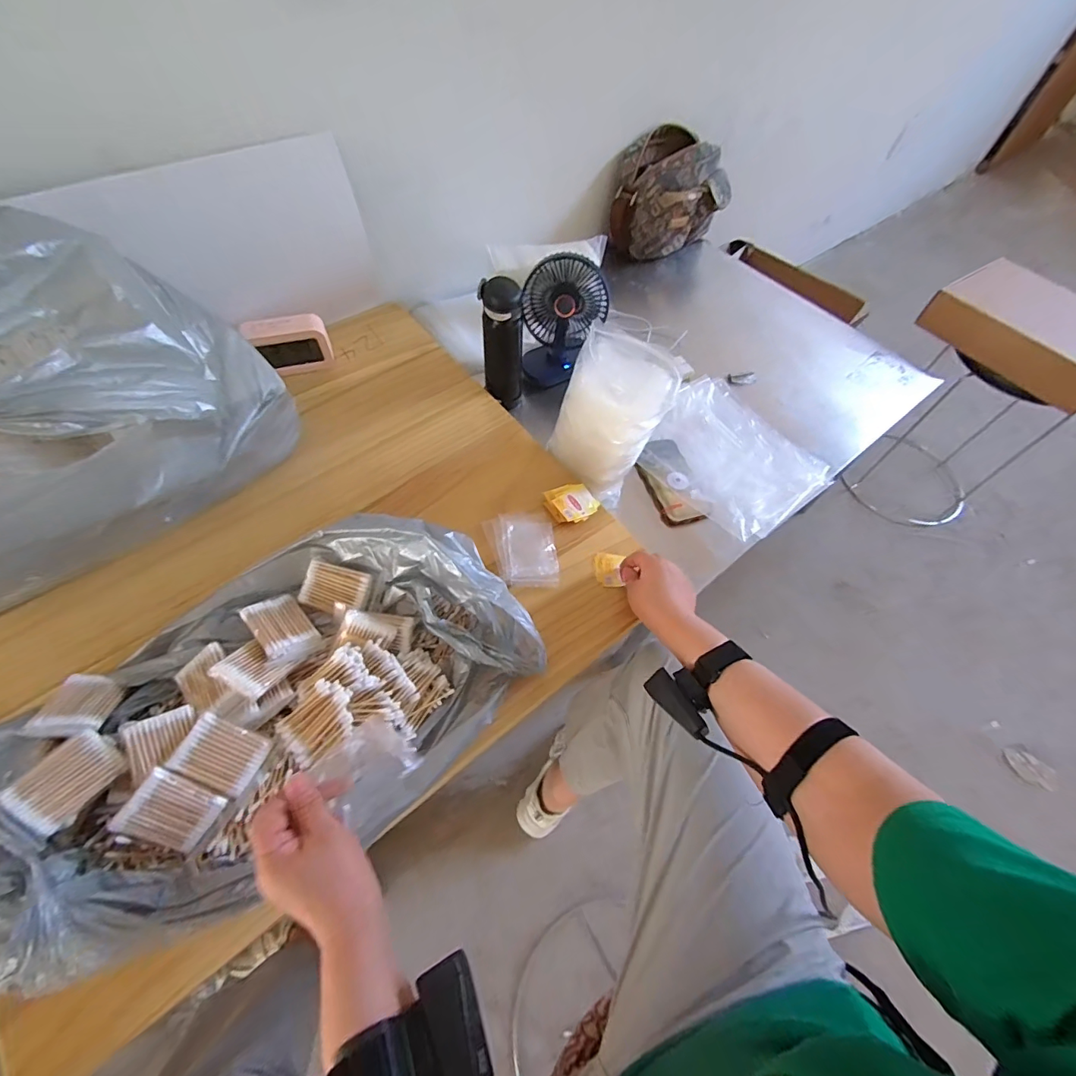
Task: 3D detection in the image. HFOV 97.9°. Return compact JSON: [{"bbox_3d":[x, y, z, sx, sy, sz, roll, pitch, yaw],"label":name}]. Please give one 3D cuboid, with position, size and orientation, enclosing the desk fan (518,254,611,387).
[{"bbox_3d":[0.044,-0.393,0.839,0.144,0.184,0.109,-8,60,-7],"label":"desk fan"}]

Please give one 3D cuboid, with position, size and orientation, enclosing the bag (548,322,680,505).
[{"bbox_3d":[0.103,-0.166,0.679,0.118,0.231,0.130,-35,67,-20],"label":"bag"}]

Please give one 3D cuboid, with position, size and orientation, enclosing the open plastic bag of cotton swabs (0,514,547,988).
[{"bbox_3d":[-0.270,0.169,0.483,0.537,0.104,0.302,-24,63,-16],"label":"open plastic bag of cotton swabs"}]

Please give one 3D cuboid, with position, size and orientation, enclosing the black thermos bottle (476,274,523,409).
[{"bbox_3d":[-0.056,-0.306,0.759,0.067,0.196,0.058,-2,59,-4],"label":"black thermos bottle"}]

